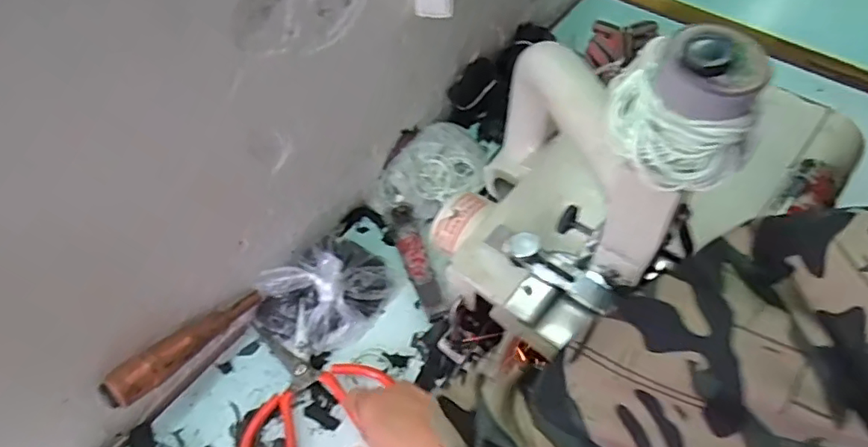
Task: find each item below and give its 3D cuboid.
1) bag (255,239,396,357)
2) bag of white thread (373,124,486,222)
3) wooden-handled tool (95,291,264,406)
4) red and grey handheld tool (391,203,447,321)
[{"bbox_3d":[-0.115,0.066,0.589,0.142,0.077,0.101,-39,62,-21],"label":"bag"},{"bbox_3d":[-0.001,-0.069,0.679,0.114,0.048,0.127,14,58,12],"label":"bag of white thread"},{"bbox_3d":[-0.230,0.111,0.538,0.027,0.022,0.156,31,43,21],"label":"wooden-handled tool"},{"bbox_3d":[-0.020,0.043,0.631,0.025,0.023,0.143,-15,56,-7],"label":"red and grey handheld tool"}]

